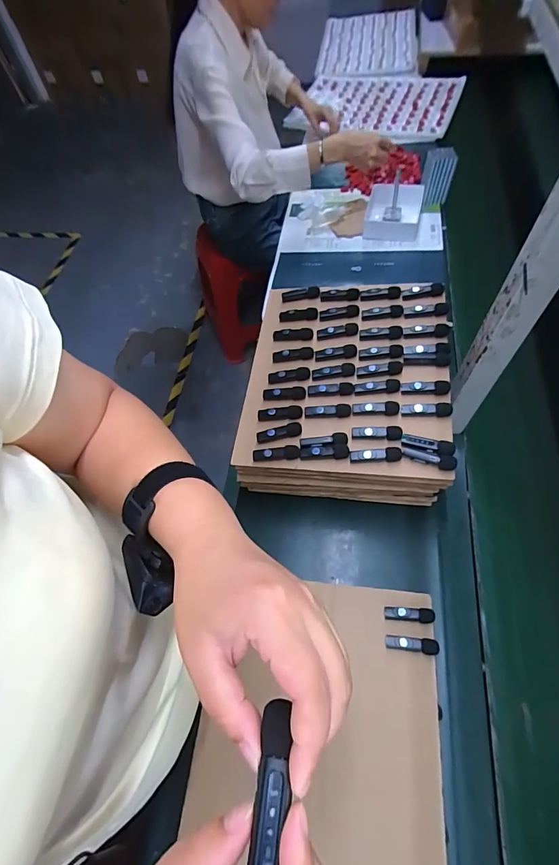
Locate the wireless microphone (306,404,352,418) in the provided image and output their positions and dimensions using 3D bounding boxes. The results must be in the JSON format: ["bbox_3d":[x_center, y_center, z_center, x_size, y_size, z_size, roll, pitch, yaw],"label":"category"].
[{"bbox_3d":[0.070,-0.031,0.568,0.065,0.014,0.014,-4,61,2],"label":"wireless microphone"}]

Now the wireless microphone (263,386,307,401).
[{"bbox_3d":[0.007,-0.059,0.597,0.064,0.013,0.021,1,61,5],"label":"wireless microphone"}]

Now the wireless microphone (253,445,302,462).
[{"bbox_3d":[-0.005,0.029,0.549,0.066,0.016,0.017,-2,61,3],"label":"wireless microphone"}]

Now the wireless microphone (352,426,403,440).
[{"bbox_3d":[0.131,0.002,0.529,0.065,0.016,0.017,1,61,5],"label":"wireless microphone"}]

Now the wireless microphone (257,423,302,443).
[{"bbox_3d":[0.000,0.000,0.562,0.064,0.017,0.015,-9,61,-1],"label":"wireless microphone"}]

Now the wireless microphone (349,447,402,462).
[{"bbox_3d":[0.127,0.030,0.515,0.065,0.012,0.016,-1,61,4],"label":"wireless microphone"}]

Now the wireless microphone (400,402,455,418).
[{"bbox_3d":[0.202,-0.031,0.538,0.067,0.019,0.012,1,61,5],"label":"wireless microphone"}]

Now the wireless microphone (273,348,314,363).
[{"bbox_3d":[0.021,-0.123,0.627,0.065,0.020,0.018,3,61,6],"label":"wireless microphone"}]

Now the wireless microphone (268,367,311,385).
[{"bbox_3d":[0.015,-0.088,0.609,0.065,0.015,0.016,-6,61,1],"label":"wireless microphone"}]

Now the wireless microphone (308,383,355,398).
[{"bbox_3d":[0.076,-0.063,0.584,0.066,0.019,0.015,-1,61,4],"label":"wireless microphone"}]

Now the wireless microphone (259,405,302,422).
[{"bbox_3d":[0.001,-0.028,0.581,0.067,0.019,0.018,1,61,5],"label":"wireless microphone"}]

